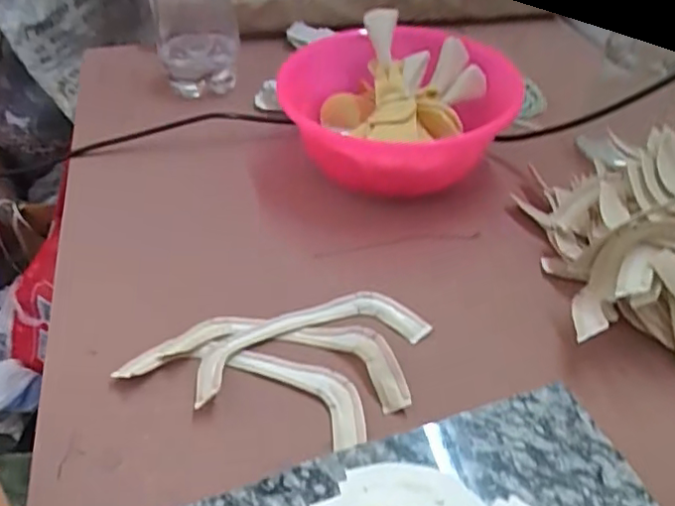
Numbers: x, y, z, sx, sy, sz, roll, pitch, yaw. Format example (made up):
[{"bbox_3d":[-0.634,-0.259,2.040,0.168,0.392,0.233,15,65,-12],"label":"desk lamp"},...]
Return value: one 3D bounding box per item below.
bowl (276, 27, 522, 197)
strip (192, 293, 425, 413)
[{"bbox_3d":[0.052,-0.125,0.530,0.175,0.076,0.192,-16,45,-18],"label":"bowl"},{"bbox_3d":[-0.018,0.054,0.401,0.153,0.015,0.048,-15,44,-18],"label":"strip"}]

